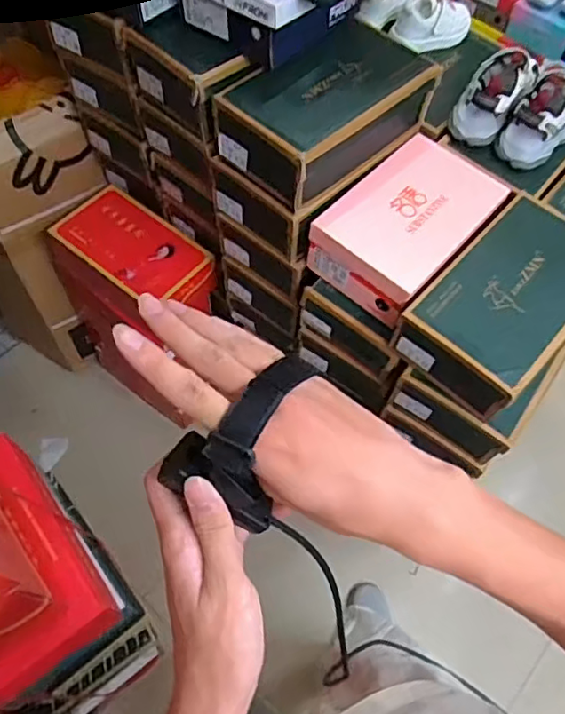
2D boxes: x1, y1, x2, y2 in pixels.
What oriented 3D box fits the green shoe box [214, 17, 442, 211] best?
[{"bbox_3d":[0.075,-0.393,0.934,0.181,0.118,0.329,42,67,18],"label":"green shoe box"}]

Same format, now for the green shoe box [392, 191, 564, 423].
[{"bbox_3d":[0.347,-0.088,0.895,0.187,0.107,0.329,41,66,17],"label":"green shoe box"}]

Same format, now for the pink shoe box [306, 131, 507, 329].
[{"bbox_3d":[0.209,-0.220,0.959,0.196,0.090,0.299,39,66,16],"label":"pink shoe box"}]

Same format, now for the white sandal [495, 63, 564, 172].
[{"bbox_3d":[0.451,-0.412,0.989,0.089,0.098,0.191,38,65,16],"label":"white sandal"}]

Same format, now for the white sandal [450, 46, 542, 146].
[{"bbox_3d":[0.363,-0.456,1.000,0.092,0.090,0.174,34,64,14],"label":"white sandal"}]

